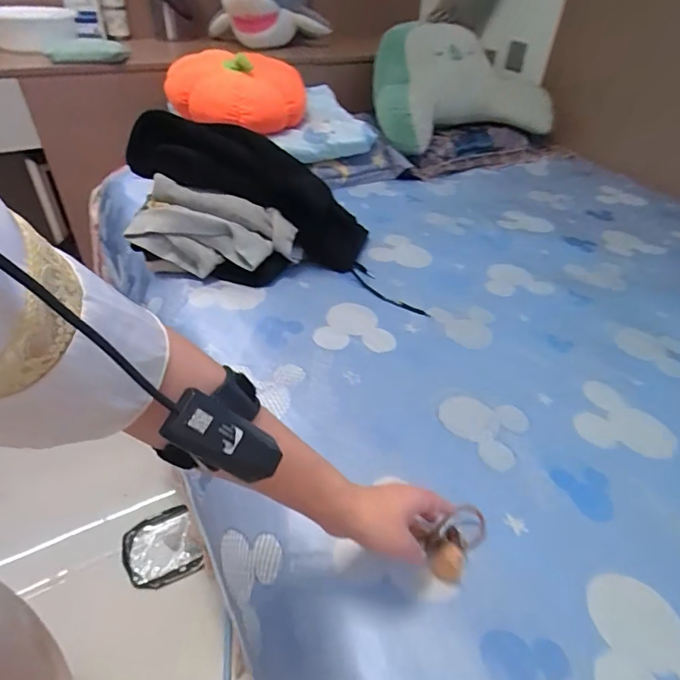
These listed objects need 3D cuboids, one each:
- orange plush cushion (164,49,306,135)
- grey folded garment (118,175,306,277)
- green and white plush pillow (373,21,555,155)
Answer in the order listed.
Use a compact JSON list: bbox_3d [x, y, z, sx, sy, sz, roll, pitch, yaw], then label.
[{"bbox_3d":[-0.265,-0.627,1.144,0.305,0.123,0.289,-11,41,-17],"label":"orange plush cushion"},{"bbox_3d":[-0.227,-0.189,0.839,0.293,0.148,0.090,8,40,4],"label":"grey folded garment"},{"bbox_3d":[0.373,-0.793,1.409,0.553,0.267,0.386,-9,41,-15],"label":"green and white plush pillow"}]

